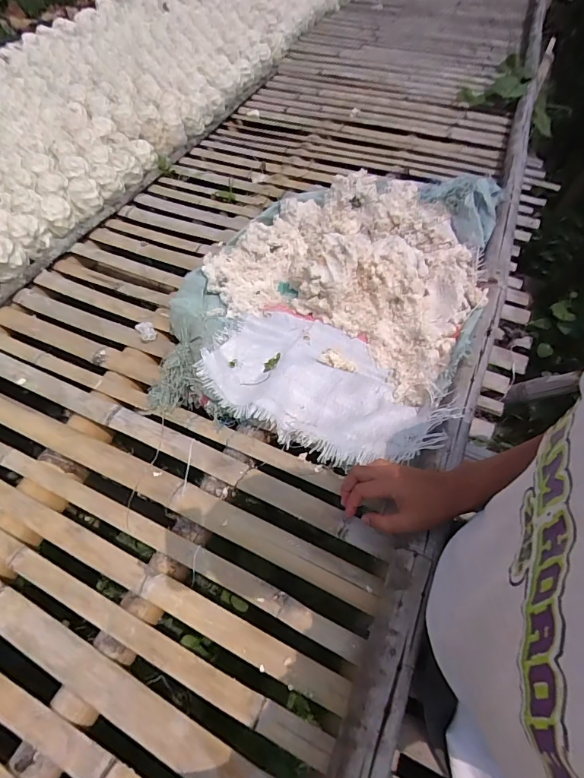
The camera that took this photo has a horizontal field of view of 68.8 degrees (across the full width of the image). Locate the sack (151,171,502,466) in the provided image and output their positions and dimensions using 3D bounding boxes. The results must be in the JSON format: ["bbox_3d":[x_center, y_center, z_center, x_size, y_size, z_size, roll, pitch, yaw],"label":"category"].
[{"bbox_3d":[0.081,-0.223,0.870,0.564,0.143,0.755,18,55,11],"label":"sack"}]

